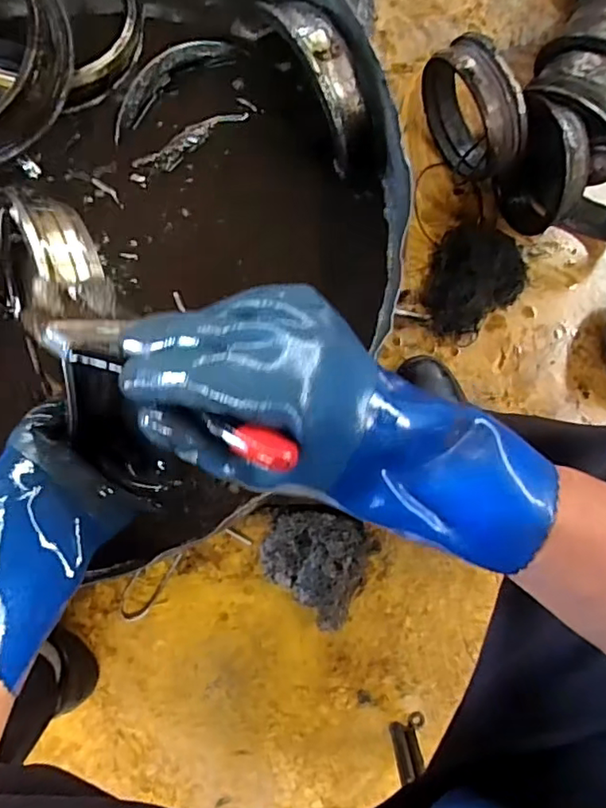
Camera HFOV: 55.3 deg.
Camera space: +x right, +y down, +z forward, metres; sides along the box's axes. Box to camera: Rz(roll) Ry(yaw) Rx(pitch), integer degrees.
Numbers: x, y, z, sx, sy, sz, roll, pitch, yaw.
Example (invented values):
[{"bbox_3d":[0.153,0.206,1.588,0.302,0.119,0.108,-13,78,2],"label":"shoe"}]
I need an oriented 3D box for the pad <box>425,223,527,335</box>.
[{"bbox_3d":[0.265,-0.182,0.874,0.140,0.056,0.157,14,85,-3],"label":"pad"}]

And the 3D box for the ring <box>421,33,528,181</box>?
[{"bbox_3d":[0.237,-0.411,0.816,0.066,0.186,0.182,-26,88,-5],"label":"ring"}]

